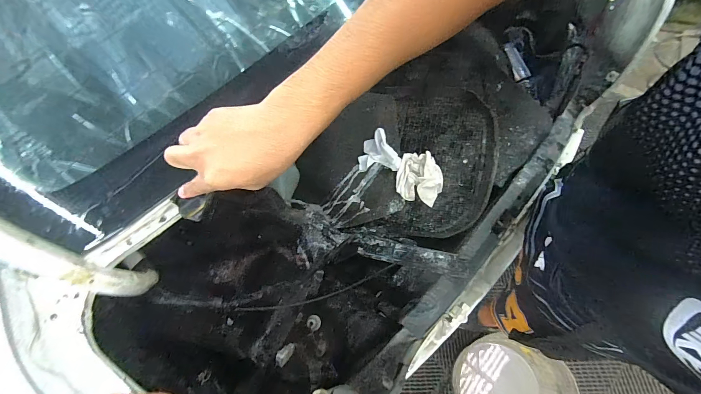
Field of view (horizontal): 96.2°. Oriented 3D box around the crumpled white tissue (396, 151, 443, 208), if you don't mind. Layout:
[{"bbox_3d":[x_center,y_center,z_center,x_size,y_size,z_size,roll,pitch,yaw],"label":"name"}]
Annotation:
[{"bbox_3d":[0.188,-0.054,0.854,0.124,0.045,0.136,20,100,28],"label":"crumpled white tissue"}]

